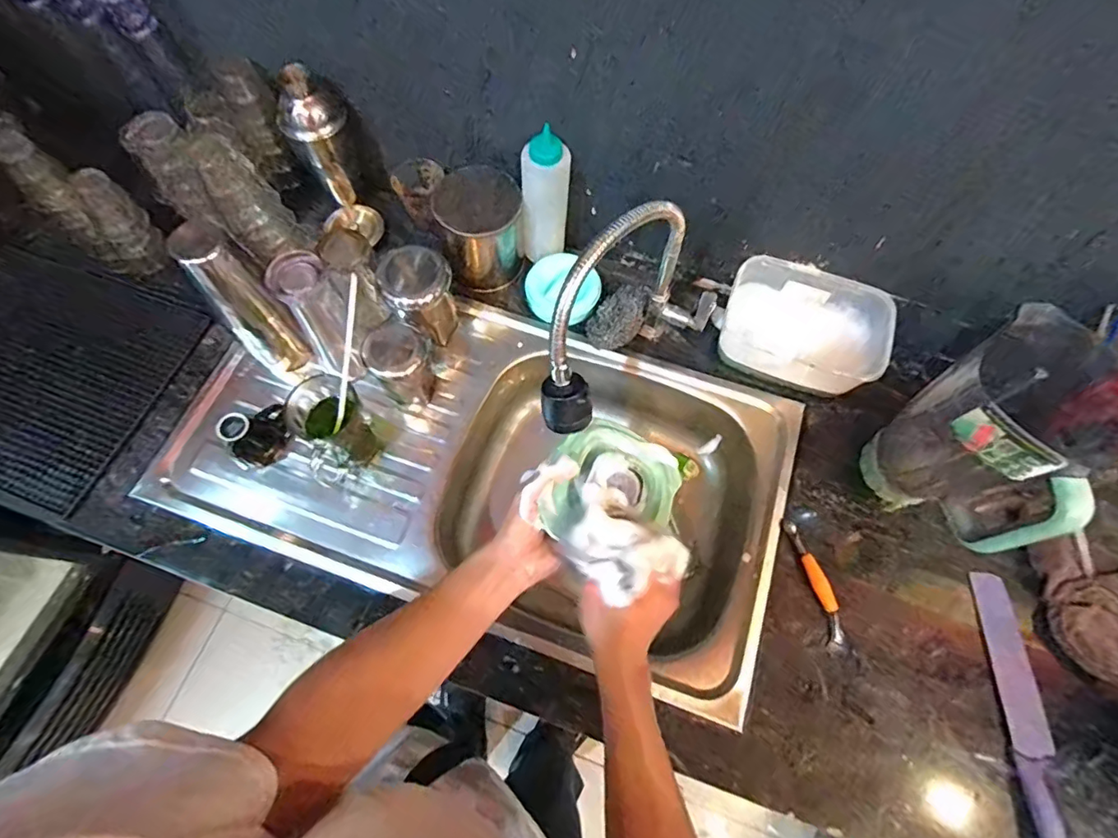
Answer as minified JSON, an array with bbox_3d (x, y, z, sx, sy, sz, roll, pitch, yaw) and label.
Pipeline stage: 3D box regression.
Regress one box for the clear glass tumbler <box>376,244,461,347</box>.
[{"bbox_3d":[-0.173,-0.151,0.686,0.079,0.123,0.081,1,68,-1],"label":"clear glass tumbler"}]

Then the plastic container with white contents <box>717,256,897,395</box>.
[{"bbox_3d":[0.315,-0.119,0.700,0.201,0.088,0.144,21,69,7],"label":"plastic container with white contents"}]

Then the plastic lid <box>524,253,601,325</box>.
[{"bbox_3d":[0.004,-0.181,0.744,0.103,0.022,0.101,32,81,4],"label":"plastic lid"}]

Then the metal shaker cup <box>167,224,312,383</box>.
[{"bbox_3d":[-0.364,-0.127,0.630,0.064,0.215,0.070,1,68,-1],"label":"metal shaker cup"}]

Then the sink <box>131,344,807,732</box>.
[{"bbox_3d":[-0.094,0.068,0.723,0.746,0.128,0.389,19,69,6],"label":"sink"}]

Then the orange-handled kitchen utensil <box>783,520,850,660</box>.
[{"bbox_3d":[0.300,0.193,0.617,0.028,0.012,0.154,-10,69,-6],"label":"orange-handled kitchen utensil"}]

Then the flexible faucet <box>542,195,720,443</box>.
[{"bbox_3d":[0.065,-0.099,0.582,0.098,0.276,0.273,41,73,13],"label":"flexible faucet"}]

